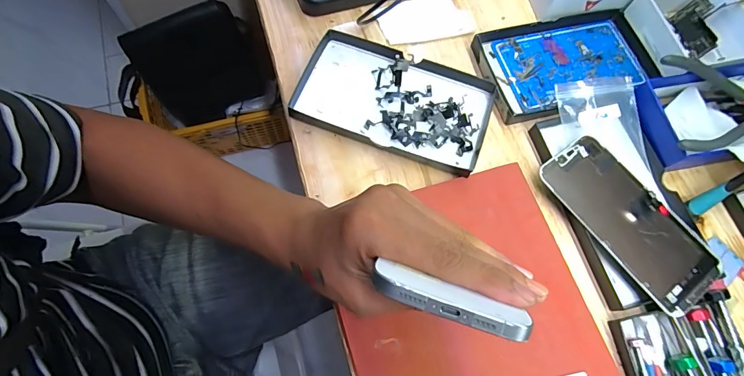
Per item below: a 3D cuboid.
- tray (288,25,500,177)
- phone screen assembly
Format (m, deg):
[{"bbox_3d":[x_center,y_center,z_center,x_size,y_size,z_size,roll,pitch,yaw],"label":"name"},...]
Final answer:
[{"bbox_3d":[0.022,-0.085,0.375,0.176,0.018,0.104,21,69,3],"label":"tray"},{"bbox_3d":[0.222,0.027,0.342,0.073,0.005,0.155,-33,74,-16],"label":"phone screen assembly"}]

